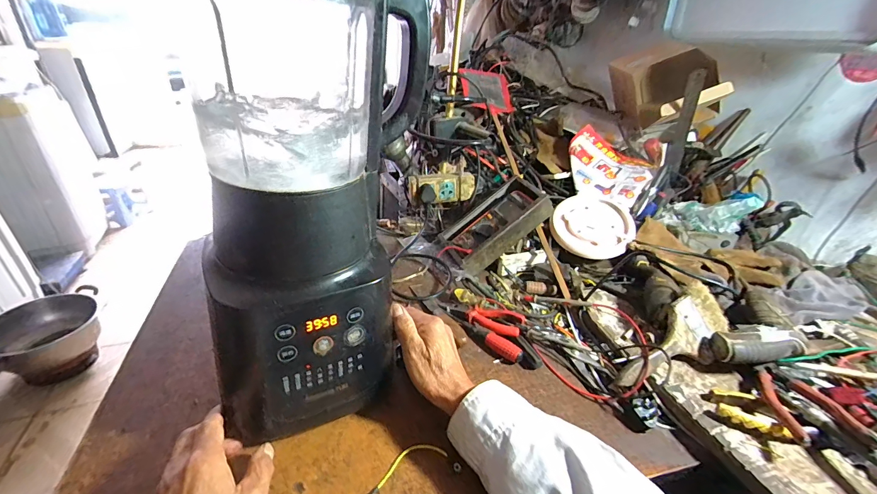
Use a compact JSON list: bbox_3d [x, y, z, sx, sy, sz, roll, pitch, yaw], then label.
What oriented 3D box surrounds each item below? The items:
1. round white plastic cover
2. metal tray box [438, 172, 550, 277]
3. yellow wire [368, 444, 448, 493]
[{"bbox_3d":[0.312,-0.049,0.767,0.157,0.022,0.168,-4,54,5],"label":"round white plastic cover"},{"bbox_3d":[0.107,-0.047,0.754,0.209,0.059,0.144,-37,42,3],"label":"metal tray box"},{"bbox_3d":[-0.041,0.231,0.395,0.105,0.009,0.026,-16,36,-31],"label":"yellow wire"}]

